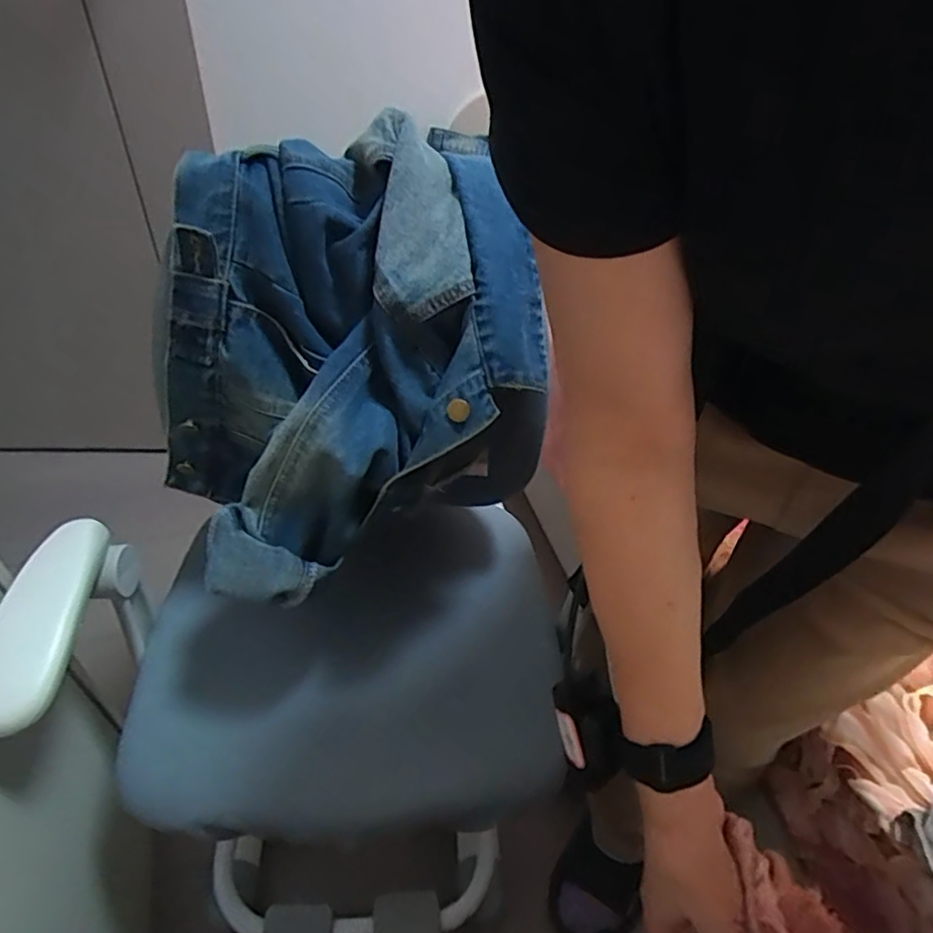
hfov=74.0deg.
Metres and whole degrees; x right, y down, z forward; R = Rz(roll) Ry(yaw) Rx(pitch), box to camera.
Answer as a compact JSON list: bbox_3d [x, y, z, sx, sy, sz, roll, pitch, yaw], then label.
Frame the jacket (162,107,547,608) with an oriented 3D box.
[{"bbox_3d":[-0.092,-0.090,0.497,0.299,0.255,0.236,-15,50,-19],"label":"jacket"}]

